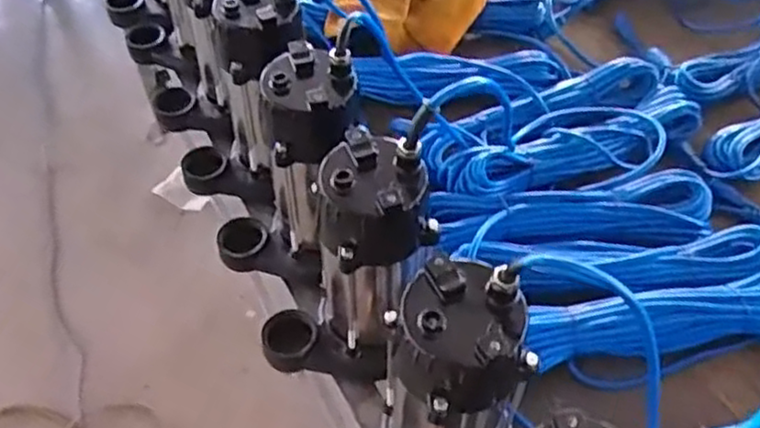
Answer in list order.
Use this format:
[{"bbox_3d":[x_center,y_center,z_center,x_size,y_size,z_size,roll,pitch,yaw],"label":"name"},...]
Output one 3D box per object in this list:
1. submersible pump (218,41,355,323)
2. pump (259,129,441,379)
[{"bbox_3d":[-0.087,-0.030,0.699,0.146,0.250,0.132,26,56,20],"label":"submersible pump"},{"bbox_3d":[-0.034,0.054,0.611,0.148,0.225,0.100,-28,56,-21],"label":"pump"}]

